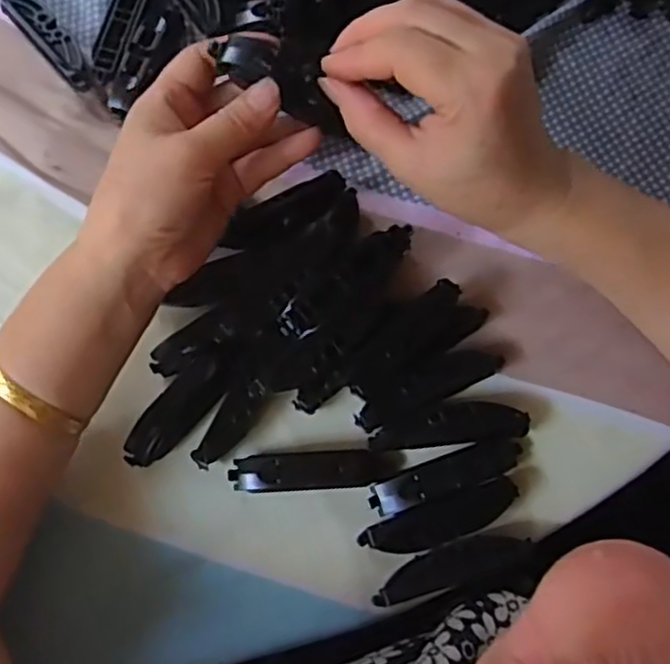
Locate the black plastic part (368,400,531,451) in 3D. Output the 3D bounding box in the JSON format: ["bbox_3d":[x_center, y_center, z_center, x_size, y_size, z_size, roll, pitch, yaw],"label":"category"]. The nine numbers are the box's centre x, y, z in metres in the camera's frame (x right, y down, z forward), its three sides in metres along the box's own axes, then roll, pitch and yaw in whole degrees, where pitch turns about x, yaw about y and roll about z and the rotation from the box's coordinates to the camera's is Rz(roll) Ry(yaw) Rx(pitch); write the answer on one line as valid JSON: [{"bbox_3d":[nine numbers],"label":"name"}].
[{"bbox_3d":[0.059,0.048,0.369,0.079,0.015,0.020,-5,76,-2],"label":"black plastic part"}]

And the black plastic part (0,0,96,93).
[{"bbox_3d":[-0.162,-0.167,0.410,0.022,0.015,0.076,-40,79,-9],"label":"black plastic part"}]

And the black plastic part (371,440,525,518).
[{"bbox_3d":[0.057,0.072,0.360,0.080,0.010,0.018,-19,77,-5],"label":"black plastic part"}]

